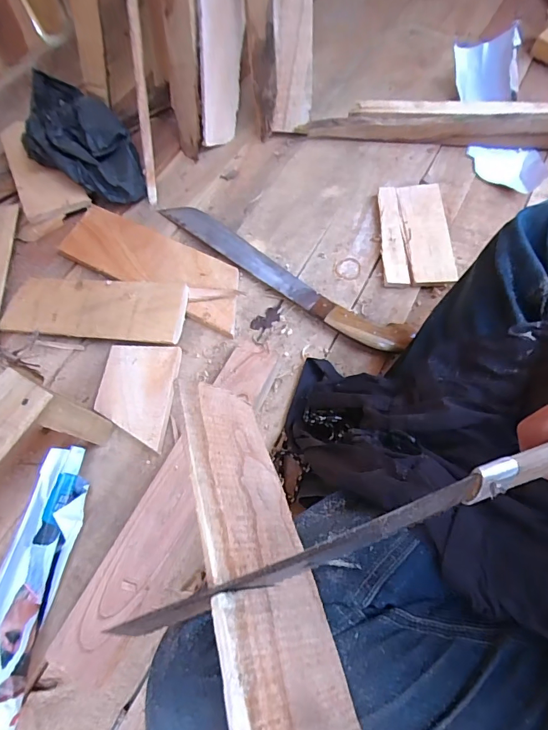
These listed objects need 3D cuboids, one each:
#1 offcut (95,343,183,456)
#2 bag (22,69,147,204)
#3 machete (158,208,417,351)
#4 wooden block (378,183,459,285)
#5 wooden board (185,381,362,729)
[{"bbox_3d":[-0.175,0.037,0.538,0.096,0.019,0.133,3,65,4],"label":"offcut"},{"bbox_3d":[-0.313,-0.362,0.679,0.144,0.075,0.253,-25,66,-9],"label":"bag"},{"bbox_3d":[0.001,-0.138,0.606,0.421,0.026,0.059,35,71,17],"label":"machete"},{"bbox_3d":[0.206,-0.195,0.622,0.096,0.019,0.180,2,65,4],"label":"wooden block"},{"bbox_3d":[0.005,0.141,0.204,0.008,0.078,0.327,-42,49,25],"label":"wooden board"}]

